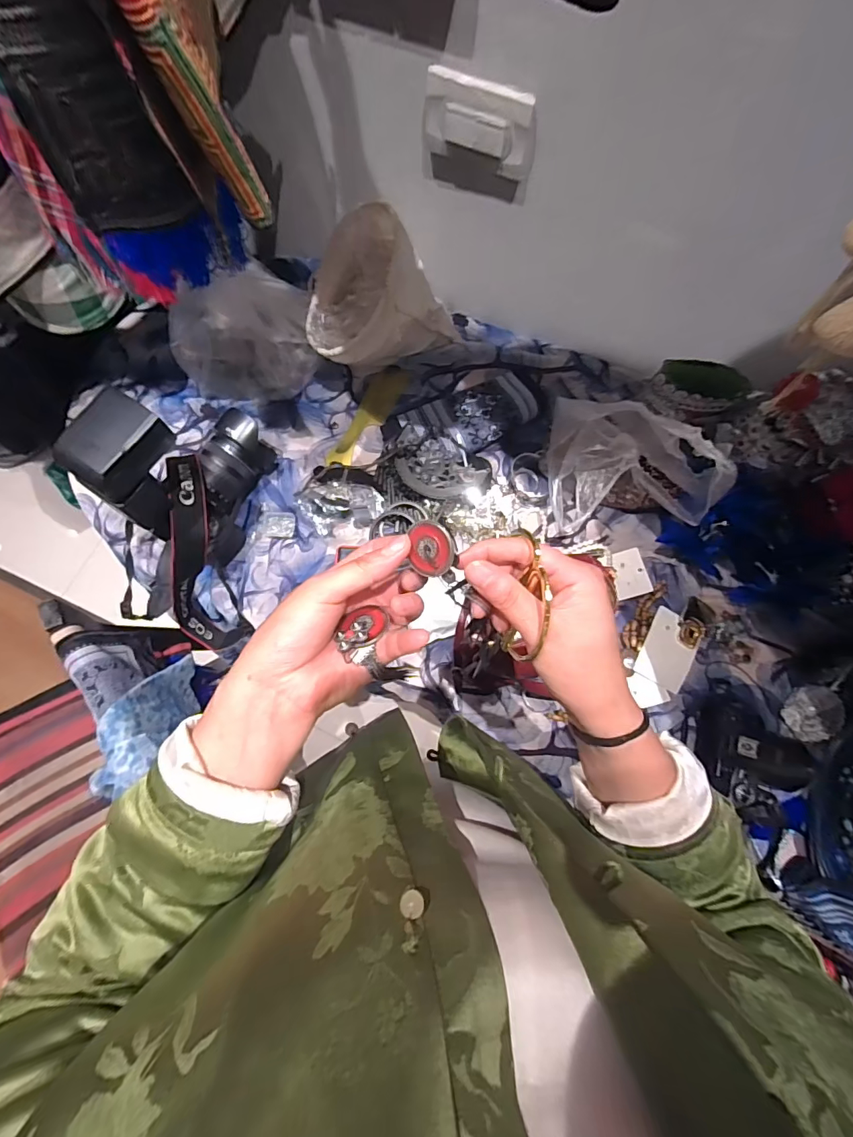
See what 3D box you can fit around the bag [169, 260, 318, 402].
[{"bbox_3d":[-0.275,-0.359,0.697,0.202,0.096,0.197,-9,74,-2],"label":"bag"}]

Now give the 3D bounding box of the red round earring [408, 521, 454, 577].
[{"bbox_3d":[0.003,-0.011,0.269,0.027,0.004,0.031,6,102,28],"label":"red round earring"}]

